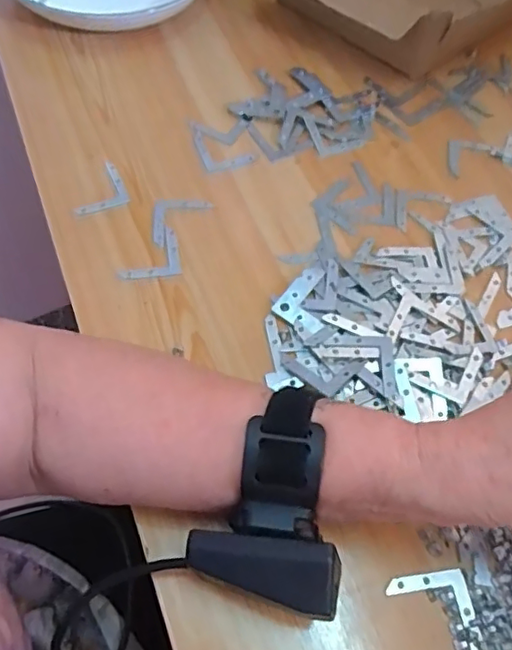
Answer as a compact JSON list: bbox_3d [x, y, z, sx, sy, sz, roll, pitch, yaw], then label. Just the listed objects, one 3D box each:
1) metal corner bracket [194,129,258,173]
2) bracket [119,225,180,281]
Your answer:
[{"bbox_3d":[-0.025,-0.140,0.463,0.043,0.007,0.040,-14,62,-13],"label":"metal corner bracket"},{"bbox_3d":[-0.073,-0.049,0.396,0.041,0.004,0.039,-7,61,-10],"label":"bracket"}]

